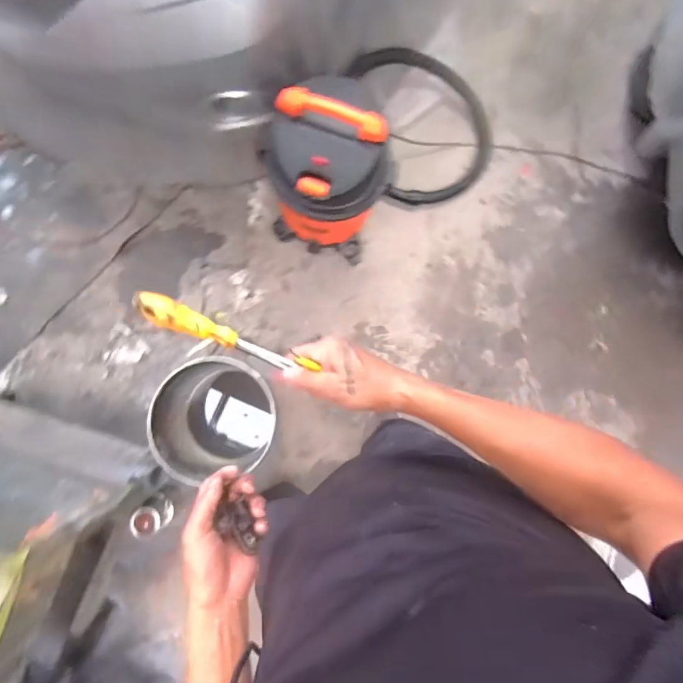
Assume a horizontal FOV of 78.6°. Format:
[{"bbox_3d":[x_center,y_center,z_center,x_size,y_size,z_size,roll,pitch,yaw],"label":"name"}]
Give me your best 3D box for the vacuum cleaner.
[{"bbox_3d":[0.161,-0.579,1.151,0.465,0.511,0.755,36,84,0],"label":"vacuum cleaner"}]

